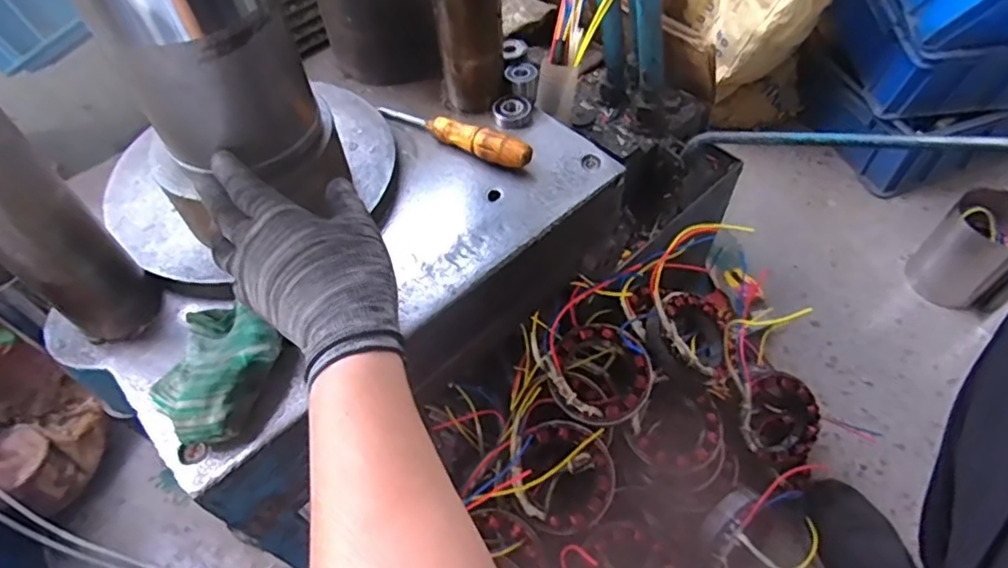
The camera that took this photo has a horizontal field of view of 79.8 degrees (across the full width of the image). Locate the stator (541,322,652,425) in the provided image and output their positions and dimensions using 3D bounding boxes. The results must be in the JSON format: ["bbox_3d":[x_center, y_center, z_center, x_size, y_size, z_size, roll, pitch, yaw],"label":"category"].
[{"bbox_3d":[0.111,0.107,0.699,0.114,0.051,0.111,-1,54,2],"label":"stator"}]

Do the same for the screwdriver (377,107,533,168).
[{"bbox_3d":[-0.050,-0.152,0.594,0.171,0.028,0.021,29,61,21],"label":"screwdriver"}]

